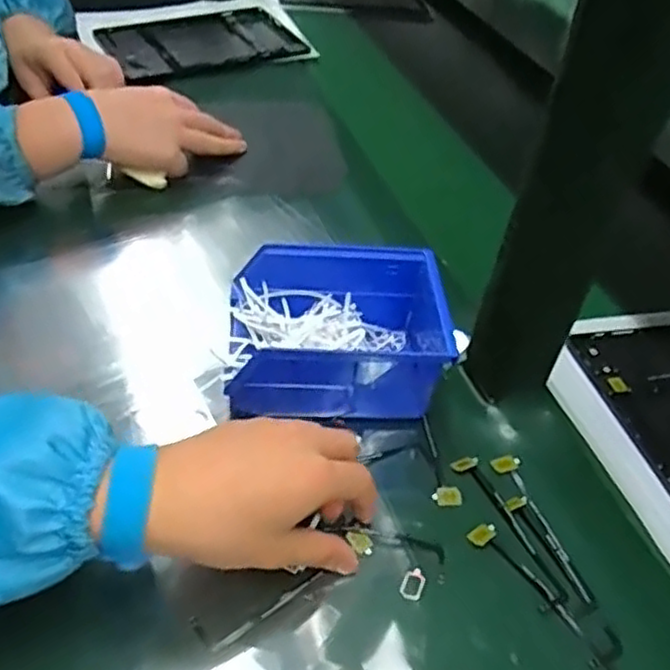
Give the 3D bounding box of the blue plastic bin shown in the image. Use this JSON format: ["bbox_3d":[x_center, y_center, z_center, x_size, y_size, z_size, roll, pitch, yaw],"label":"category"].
[{"bbox_3d":[0.002,0.001,0.474,0.143,0.073,0.108,-2,42,-9],"label":"blue plastic bin"}]

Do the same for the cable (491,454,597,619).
[{"bbox_3d":[0.124,0.115,0.419,0.017,0.004,0.106,-7,46,-17],"label":"cable"}]

